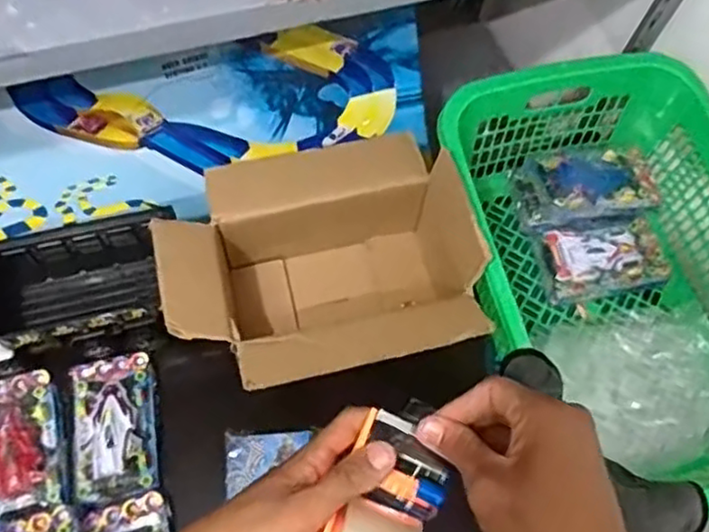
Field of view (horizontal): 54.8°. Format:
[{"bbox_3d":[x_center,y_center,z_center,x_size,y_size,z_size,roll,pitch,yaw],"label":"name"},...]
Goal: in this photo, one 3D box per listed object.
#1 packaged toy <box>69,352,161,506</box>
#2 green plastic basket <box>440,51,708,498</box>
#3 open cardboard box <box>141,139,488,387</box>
[{"bbox_3d":[-0.296,0.189,0.823,0.100,0.030,0.170,-9,66,-7],"label":"packaged toy"},{"bbox_3d":[0.328,0.023,0.858,0.360,0.209,0.526,-10,67,-7],"label":"green plastic basket"},{"bbox_3d":[-0.041,0.007,0.852,0.357,0.184,0.294,-12,67,-8],"label":"open cardboard box"}]

